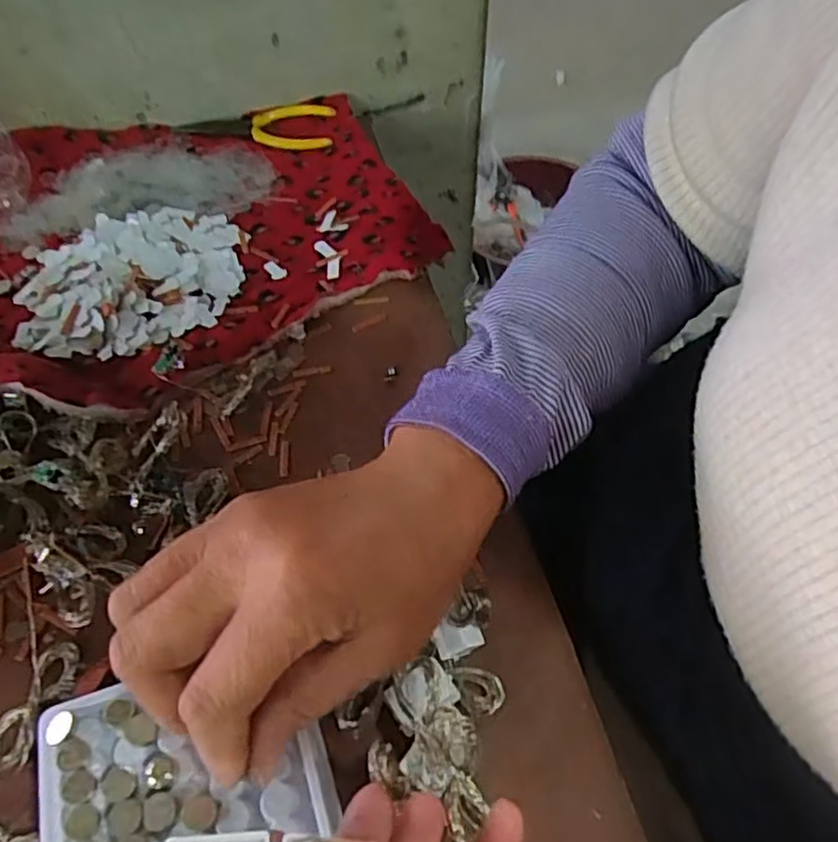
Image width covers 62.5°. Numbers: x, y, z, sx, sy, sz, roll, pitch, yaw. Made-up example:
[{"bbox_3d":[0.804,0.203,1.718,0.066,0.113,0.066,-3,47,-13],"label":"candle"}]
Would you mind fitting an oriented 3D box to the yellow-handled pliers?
[{"bbox_3d":[-0.123,-0.220,0.526,0.118,0.006,0.053,-7,55,-5],"label":"yellow-handled pliers"}]

